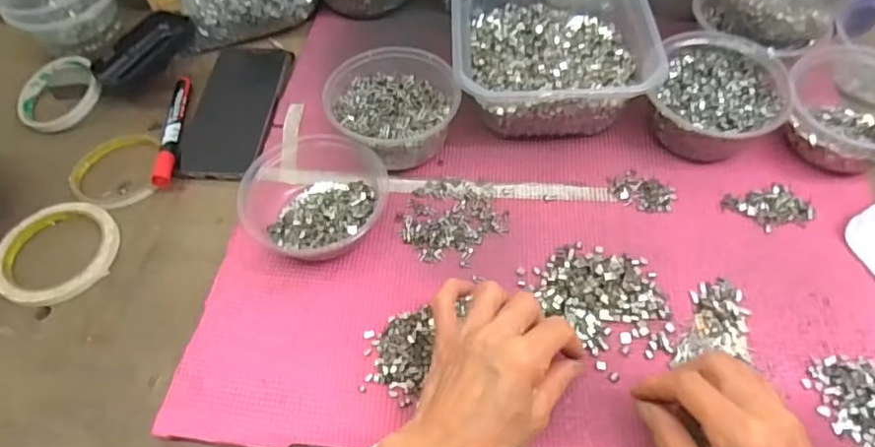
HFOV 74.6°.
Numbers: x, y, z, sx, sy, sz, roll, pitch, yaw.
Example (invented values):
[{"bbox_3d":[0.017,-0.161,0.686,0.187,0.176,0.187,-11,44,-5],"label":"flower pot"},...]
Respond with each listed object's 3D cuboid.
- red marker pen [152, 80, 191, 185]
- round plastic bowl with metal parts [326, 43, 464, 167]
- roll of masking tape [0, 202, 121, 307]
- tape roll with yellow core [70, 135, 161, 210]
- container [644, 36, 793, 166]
[{"bbox_3d":[-0.254,-0.093,0.552,0.015,0.019,0.142,-8,57,-1],"label":"red marker pen"},{"bbox_3d":[-0.039,-0.099,0.511,0.106,0.059,0.107,-1,55,2],"label":"round plastic bowl with metal parts"},{"bbox_3d":[-0.323,0.022,0.485,0.096,0.010,0.101,-2,57,3],"label":"roll of masking tape"},{"bbox_3d":[-0.300,-0.049,0.540,0.084,0.012,0.098,-23,59,-11],"label":"tape roll with yellow core"},{"bbox_3d":[0.242,-0.109,0.503,0.102,0.053,0.115,19,60,15],"label":"container"}]

